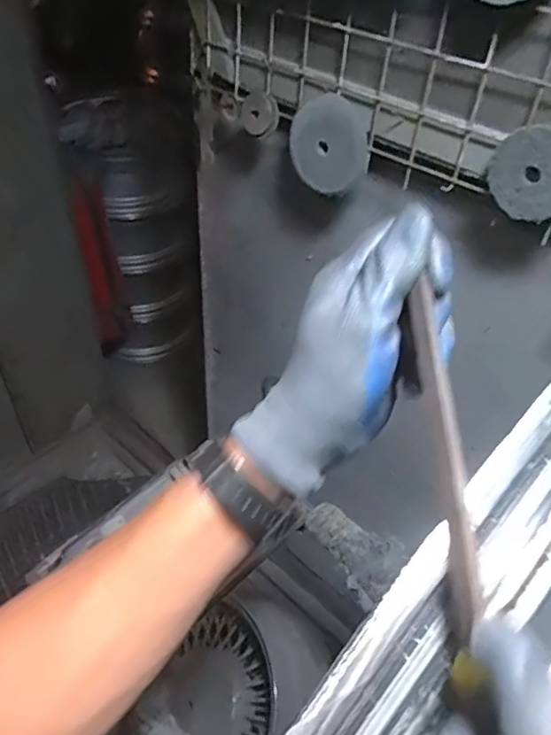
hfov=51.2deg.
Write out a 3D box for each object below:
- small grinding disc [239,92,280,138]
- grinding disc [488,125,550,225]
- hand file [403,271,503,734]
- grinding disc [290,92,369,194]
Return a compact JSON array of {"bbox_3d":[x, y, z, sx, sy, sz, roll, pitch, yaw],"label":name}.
[{"bbox_3d":[-0.023,-0.319,0.721,0.057,0.053,0.018,50,40,11],"label":"small grinding disc"},{"bbox_3d":[0.240,-0.178,0.535,0.080,0.079,0.013,28,48,23],"label":"grinding disc"},{"bbox_3d":[0.073,0.074,0.241,0.013,0.018,0.236,0,67,-5],"label":"hand file"},{"bbox_3d":[0.060,-0.258,0.673,0.096,0.104,0.012,-15,13,38],"label":"grinding disc"}]

